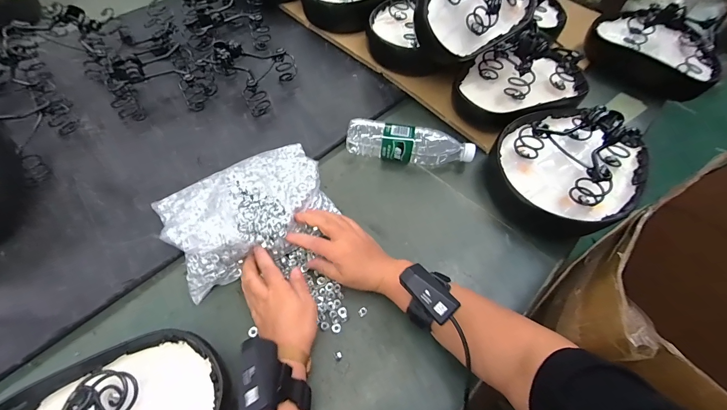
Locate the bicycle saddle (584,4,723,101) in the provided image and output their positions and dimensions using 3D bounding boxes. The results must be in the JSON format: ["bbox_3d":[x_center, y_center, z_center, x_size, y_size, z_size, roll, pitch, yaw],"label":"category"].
[{"bbox_3d":[0.684,-0.369,0.747,0.189,0.122,0.272,-25,61,-17],"label":"bicycle saddle"}]

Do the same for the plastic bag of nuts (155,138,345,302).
[{"bbox_3d":[-0.175,0.002,0.494,0.238,0.060,0.175,-28,64,-19],"label":"plastic bag of nuts"}]

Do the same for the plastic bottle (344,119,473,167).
[{"bbox_3d":[0.083,-0.117,0.593,0.224,0.059,0.065,5,58,-1],"label":"plastic bottle"}]

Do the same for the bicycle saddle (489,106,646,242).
[{"bbox_3d":[0.338,-0.069,0.537,0.230,0.137,0.214,2,58,-3],"label":"bicycle saddle"}]

